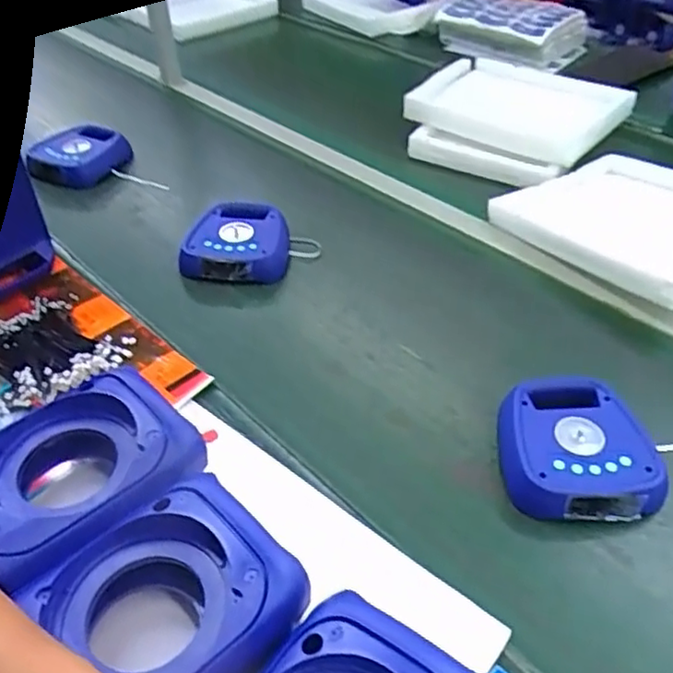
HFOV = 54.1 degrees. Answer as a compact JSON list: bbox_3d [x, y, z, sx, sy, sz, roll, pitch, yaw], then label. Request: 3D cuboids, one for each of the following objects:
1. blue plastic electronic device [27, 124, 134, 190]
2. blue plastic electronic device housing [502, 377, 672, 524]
[{"bbox_3d":[-0.444,-0.305,1.151,0.166,0.068,0.127,-23,47,-17],"label":"blue plastic electronic device"},{"bbox_3d":[0.263,0.128,0.733,0.153,0.054,0.170,-9,42,-6],"label":"blue plastic electronic device housing"}]

